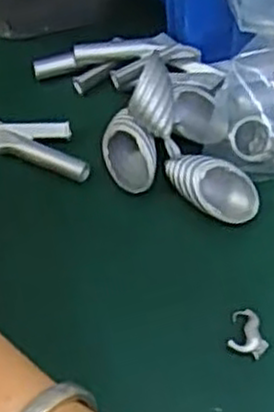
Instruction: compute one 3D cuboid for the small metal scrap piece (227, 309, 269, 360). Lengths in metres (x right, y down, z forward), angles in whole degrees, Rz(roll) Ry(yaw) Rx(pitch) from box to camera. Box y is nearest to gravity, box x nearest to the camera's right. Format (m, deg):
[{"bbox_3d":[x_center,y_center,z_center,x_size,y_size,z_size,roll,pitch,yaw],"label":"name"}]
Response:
[{"bbox_3d":[0.050,0.056,0.331,0.017,0.005,0.019,12,59,11],"label":"small metal scrap piece"}]

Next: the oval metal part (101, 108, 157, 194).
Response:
[{"bbox_3d":[-0.004,-0.026,0.373,0.025,0.022,0.037,-10,58,-3],"label":"oval metal part"}]

